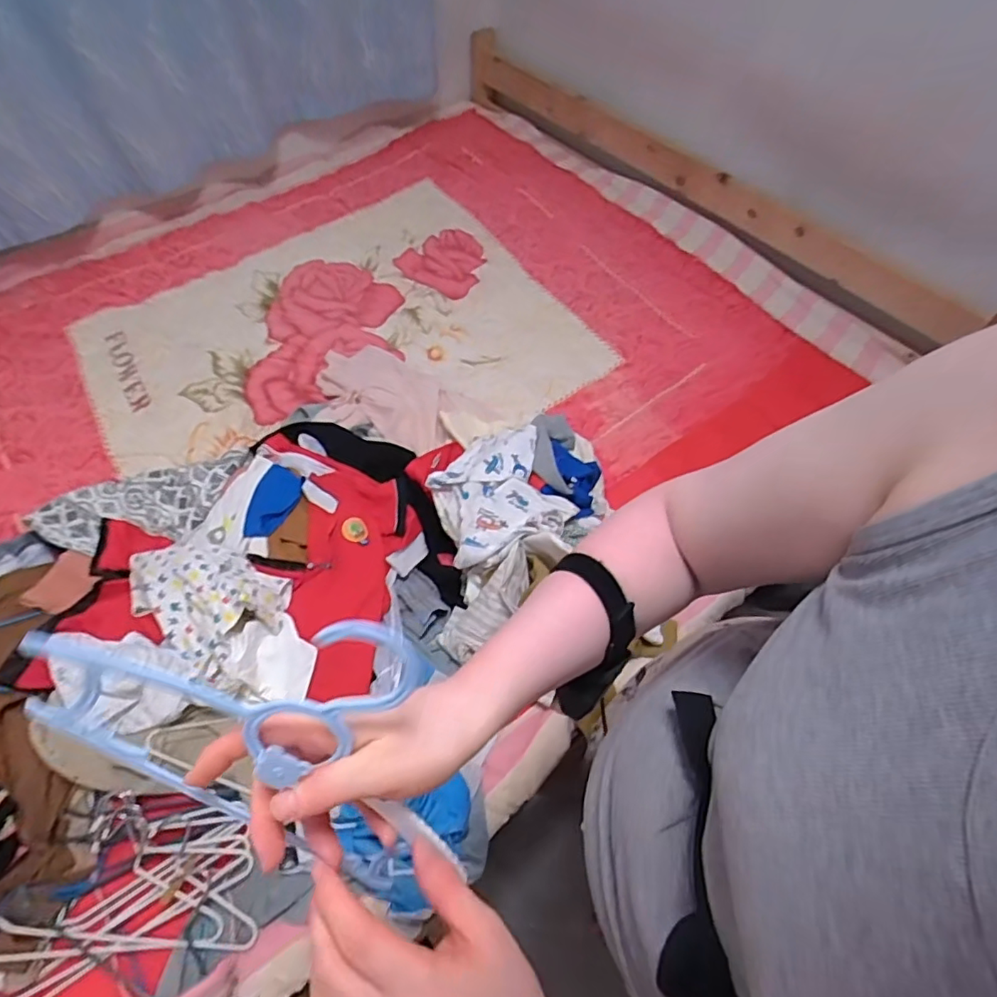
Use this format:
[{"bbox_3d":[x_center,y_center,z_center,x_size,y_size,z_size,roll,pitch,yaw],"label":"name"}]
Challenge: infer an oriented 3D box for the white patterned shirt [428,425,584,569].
[{"bbox_3d":[0.000,-0.020,1.000,0.216,0.101,0.249,-18,60,-10],"label":"white patterned shirt"}]

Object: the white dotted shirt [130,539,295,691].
[{"bbox_3d":[-0.483,0.147,0.891,0.296,0.124,0.179,29,63,17],"label":"white dotted shirt"}]

